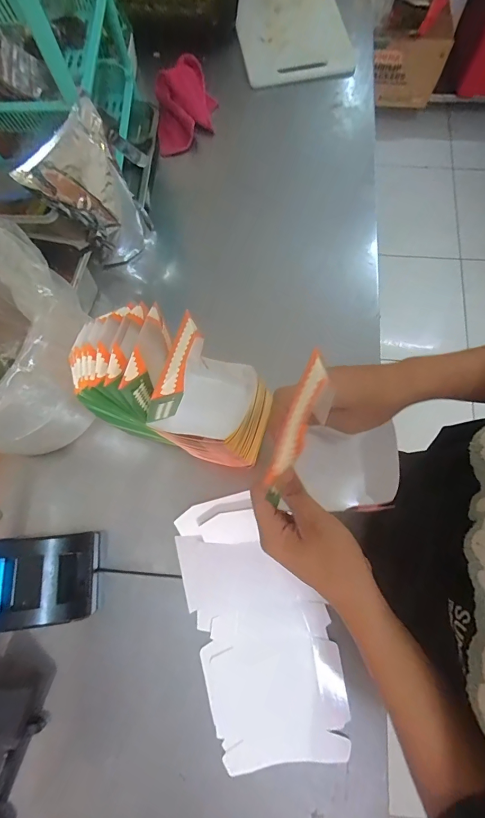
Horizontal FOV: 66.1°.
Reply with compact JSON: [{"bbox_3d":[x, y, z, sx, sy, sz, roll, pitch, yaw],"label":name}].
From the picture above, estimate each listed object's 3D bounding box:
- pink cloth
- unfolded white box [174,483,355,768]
[{"bbox_3d":[-0.115,-0.630,0.762,0.119,0.069,0.194,-4,75,0],"label":"pink cloth"},{"bbox_3d":[0.024,0.297,0.531,0.179,0.022,0.341,-15,75,-3],"label":"unfolded white box"}]

